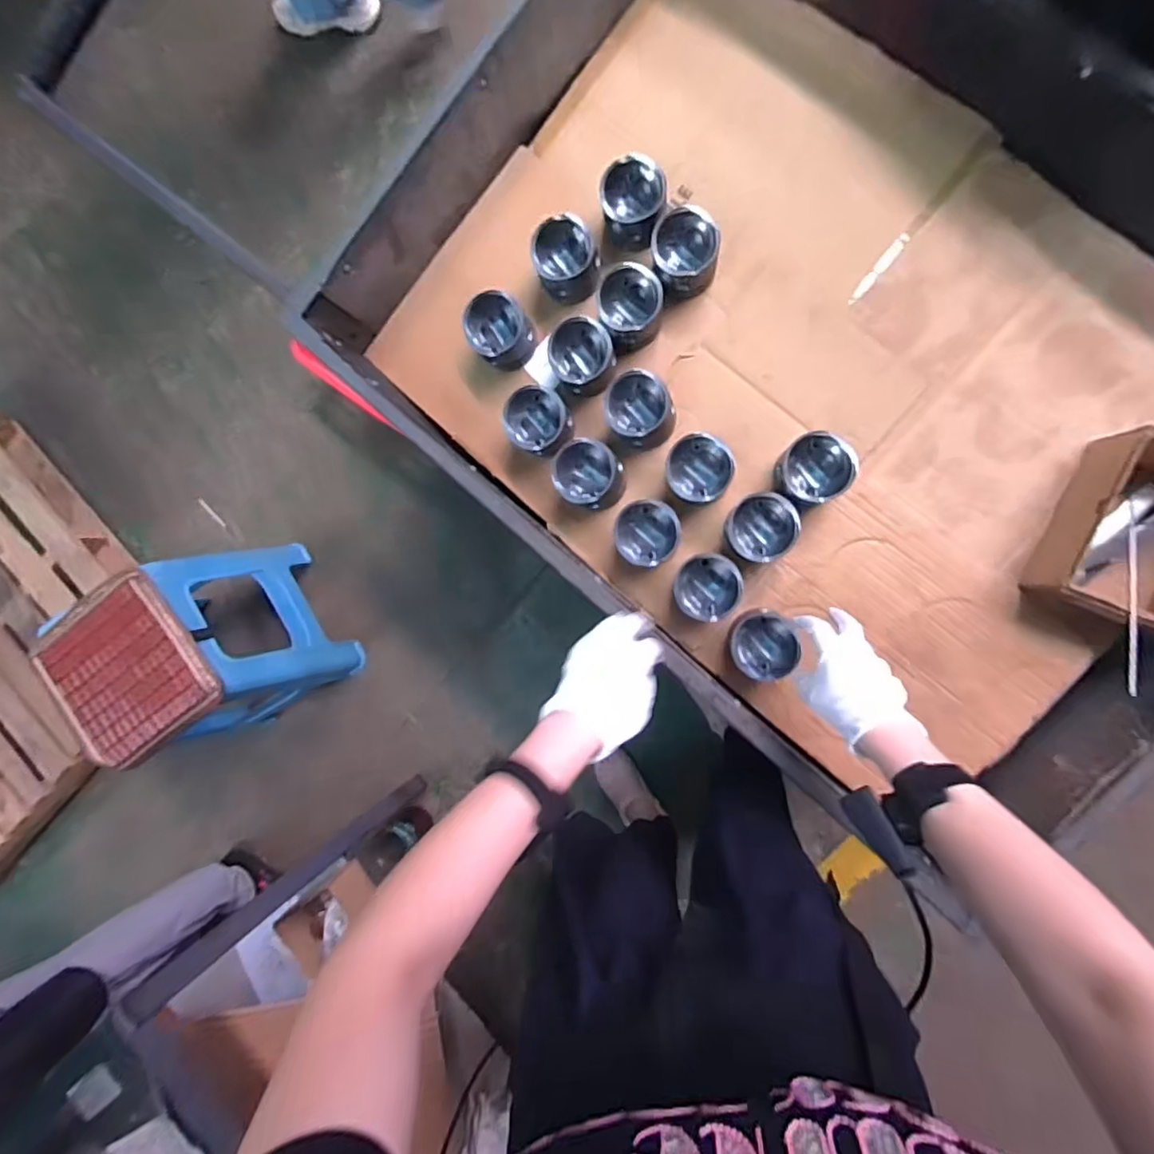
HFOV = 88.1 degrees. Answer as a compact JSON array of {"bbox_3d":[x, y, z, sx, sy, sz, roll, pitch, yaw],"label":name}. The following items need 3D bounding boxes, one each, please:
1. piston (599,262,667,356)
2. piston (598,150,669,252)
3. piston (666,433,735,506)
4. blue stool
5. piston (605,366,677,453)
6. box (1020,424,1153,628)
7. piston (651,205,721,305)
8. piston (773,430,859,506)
[{"bbox_3d":[0.074,-0.366,0.815,0.087,0.069,0.095,-11,89,10],"label":"piston"},{"bbox_3d":[0.075,-0.496,0.794,0.087,0.059,0.094,0,91,10],"label":"piston"},{"bbox_3d":[0.164,-0.140,0.796,0.085,0.075,0.088,0,91,10],"label":"piston"},{"bbox_3d":[-0.784,0.152,1.294,0.312,0.462,0.338,-32,85,9],"label":"blue stool"},{"bbox_3d":[0.086,-0.222,0.809,0.097,0.070,0.086,40,97,7],"label":"piston"},{"bbox_3d":[0.661,-0.048,0.698,0.158,0.089,0.202,24,95,9],"label":"box"},{"bbox_3d":[0.145,-0.431,0.794,0.089,0.074,0.092,-4,90,10],"label":"piston"},{"bbox_3d":[0.302,-0.135,0.769,0.091,0.077,0.084,0,91,10],"label":"piston"}]

